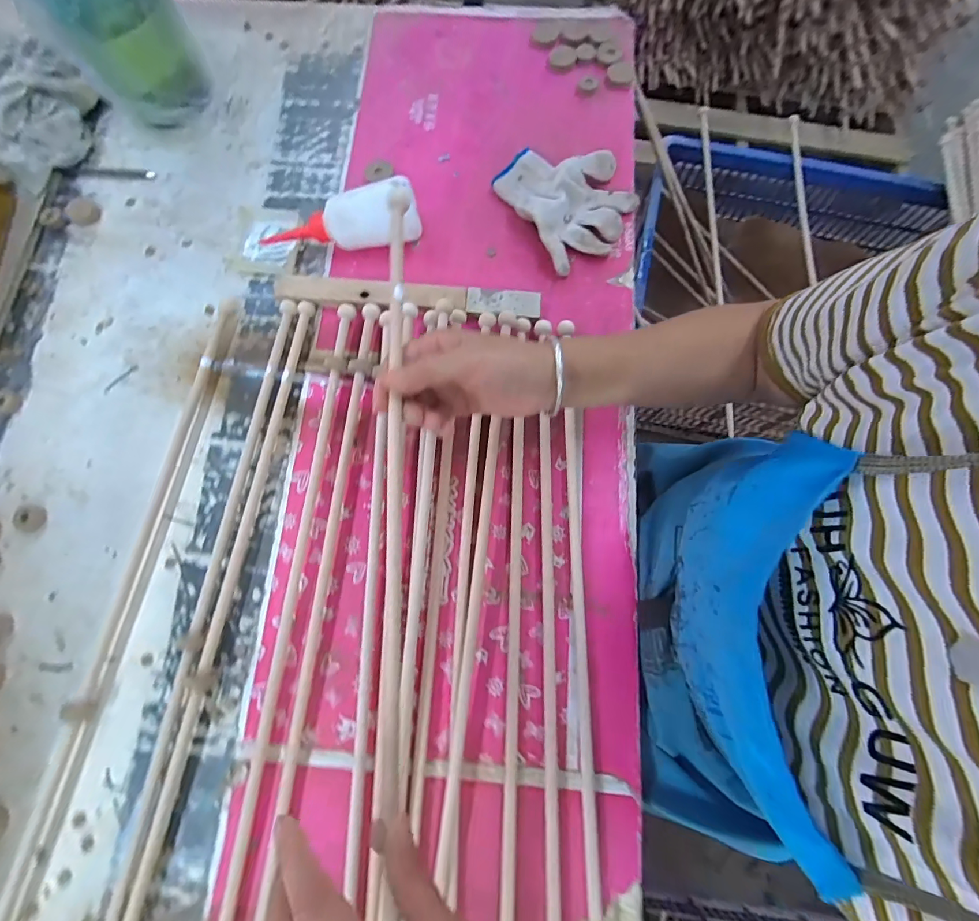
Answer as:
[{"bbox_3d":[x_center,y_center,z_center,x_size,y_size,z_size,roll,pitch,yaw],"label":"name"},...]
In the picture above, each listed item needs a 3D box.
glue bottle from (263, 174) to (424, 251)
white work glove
[{"bbox_3d":[-0.168,-0.265,0.496,0.180,0.064,0.050,-5,75,-2],"label":"glue bottle"},{"bbox_3d":[0.096,-0.312,0.521,0.135,0.034,0.163,-31,78,-8],"label":"white work glove"}]

